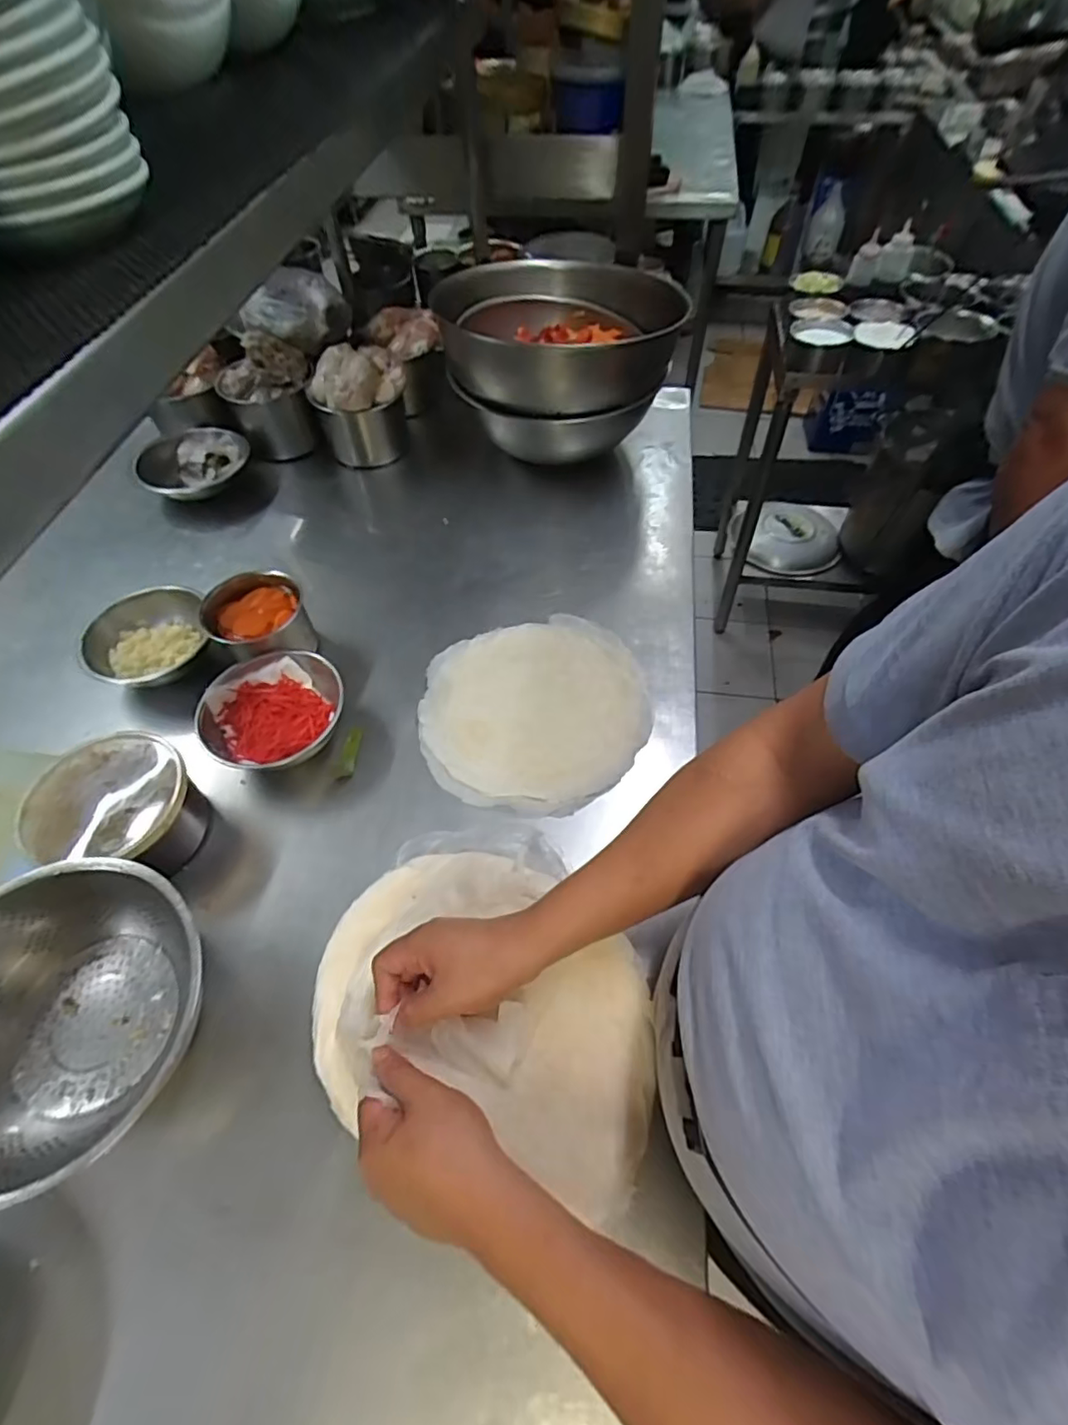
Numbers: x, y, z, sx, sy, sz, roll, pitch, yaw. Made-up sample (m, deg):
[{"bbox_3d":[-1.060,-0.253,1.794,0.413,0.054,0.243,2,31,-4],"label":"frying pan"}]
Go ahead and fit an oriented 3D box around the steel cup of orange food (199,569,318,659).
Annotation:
[{"bbox_3d":[-0.339,-0.109,0.729,0.108,0.091,0.109,0,57,1],"label":"steel cup of orange food"}]

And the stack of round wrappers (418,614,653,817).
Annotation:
[{"bbox_3d":[0.004,-0.005,0.705,0.266,0.012,0.263,-4,57,-2],"label":"stack of round wrappers"}]

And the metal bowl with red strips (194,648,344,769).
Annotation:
[{"bbox_3d":[-0.303,0.001,0.681,0.138,0.053,0.152,17,59,12],"label":"metal bowl with red strips"}]

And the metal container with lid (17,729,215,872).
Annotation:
[{"bbox_3d":[-0.408,0.100,0.595,0.144,0.106,0.131,0,57,1],"label":"metal container with lid"}]

